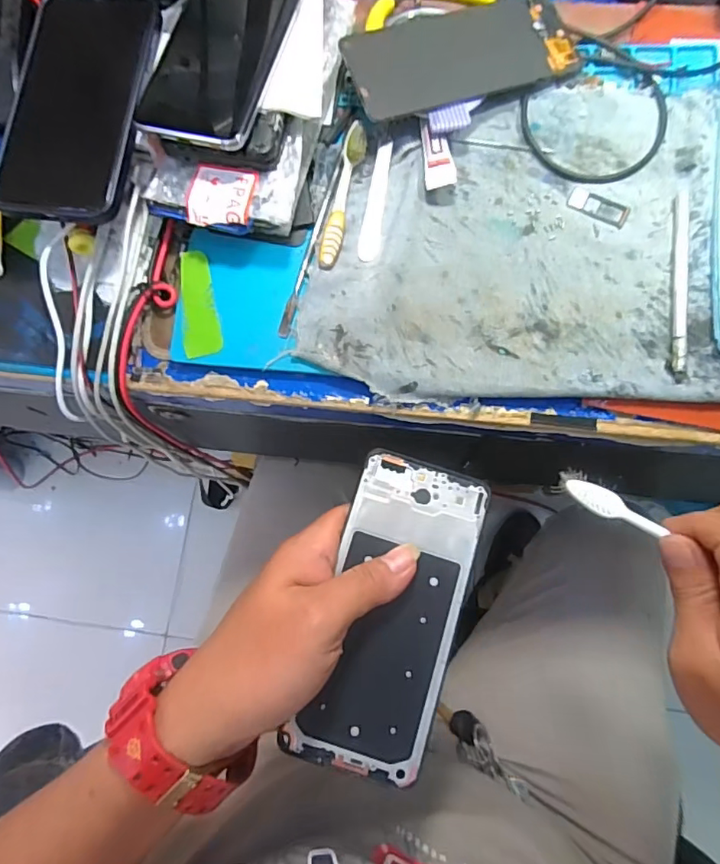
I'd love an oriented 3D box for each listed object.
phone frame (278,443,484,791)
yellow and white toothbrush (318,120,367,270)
[{"bbox_3d":[0.018,0.091,0.272,0.069,0.006,0.156,14,77,5],"label":"phone frame"},{"bbox_3d":[-0.011,-0.158,0.347,0.014,0.010,0.102,11,78,5],"label":"yellow and white toothbrush"}]

